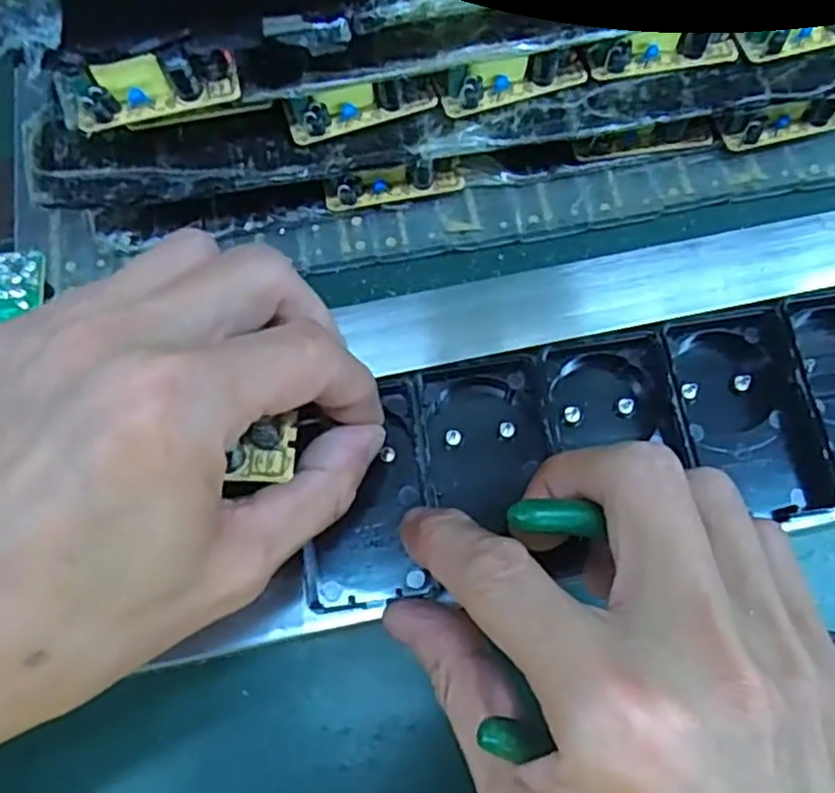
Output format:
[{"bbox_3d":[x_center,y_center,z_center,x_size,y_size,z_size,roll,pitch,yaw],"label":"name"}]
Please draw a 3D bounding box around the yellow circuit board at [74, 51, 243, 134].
[{"bbox_3d":[-0.101,-0.120,0.275,0.061,0.022,0.016,-12,71,-3],"label":"yellow circuit board"}]

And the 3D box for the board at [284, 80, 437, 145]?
[{"bbox_3d":[-0.024,-0.122,0.305,0.062,0.013,0.018,-9,71,-2],"label":"board"}]

